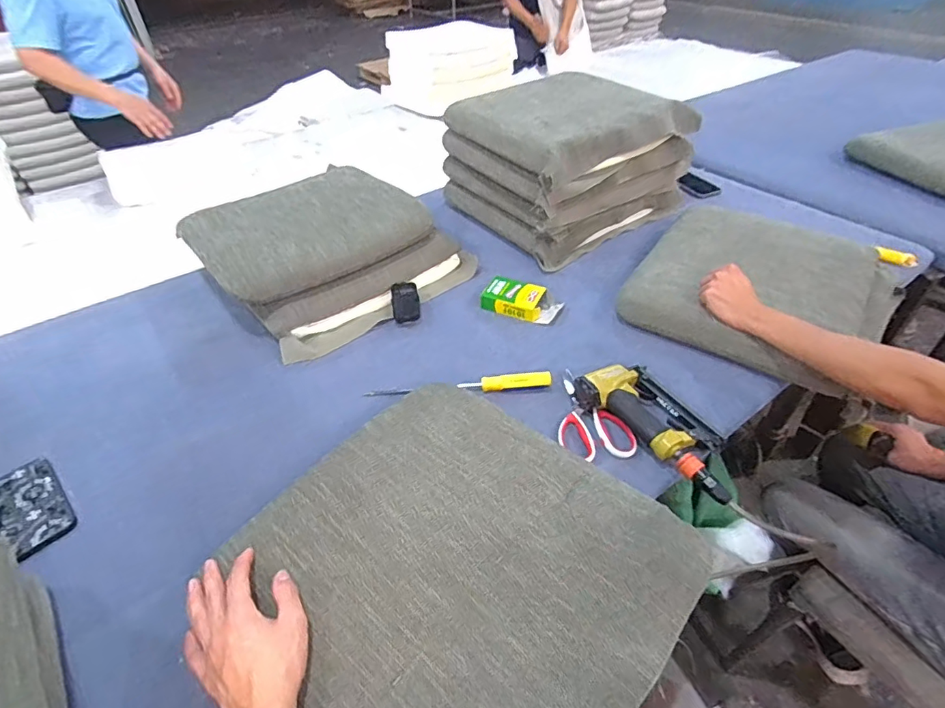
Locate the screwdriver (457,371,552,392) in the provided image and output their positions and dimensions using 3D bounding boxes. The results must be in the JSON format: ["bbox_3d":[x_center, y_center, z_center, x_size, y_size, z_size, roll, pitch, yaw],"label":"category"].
[{"bbox_3d":[0.055,0.049,0.827,0.148,0.025,0.021,-6,42,-4],"label":"screwdriver"}]

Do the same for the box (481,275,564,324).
[{"bbox_3d":[0.097,-0.108,0.995,0.154,0.036,0.084,11,44,14],"label":"box"}]

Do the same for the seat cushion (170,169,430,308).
[{"bbox_3d":[-0.351,-0.269,1.060,0.414,0.053,0.351,-32,50,-29],"label":"seat cushion"}]

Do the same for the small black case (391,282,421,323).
[{"bbox_3d":[-0.133,-0.106,1.007,0.052,0.022,0.115,-8,42,-7],"label":"small black case"}]

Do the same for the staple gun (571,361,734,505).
[{"bbox_3d":[0.285,0.101,0.746,0.126,0.049,0.249,-28,48,-26],"label":"staple gun"}]

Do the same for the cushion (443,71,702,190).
[{"bbox_3d":[0.207,-0.550,1.171,0.449,0.084,0.412,-29,49,-27],"label":"cushion"}]

